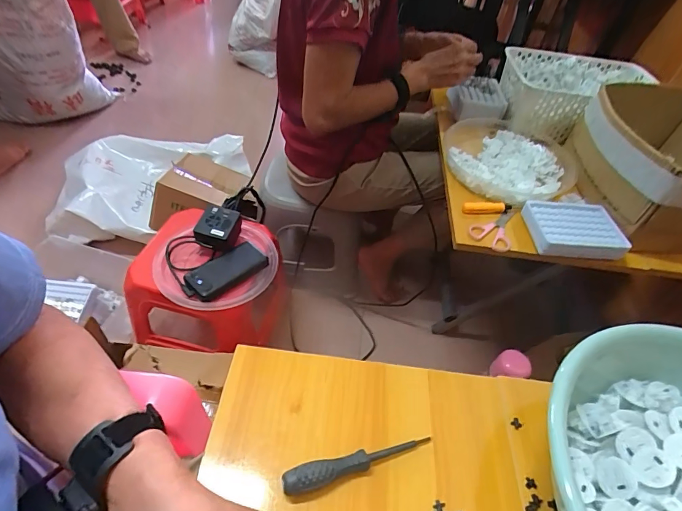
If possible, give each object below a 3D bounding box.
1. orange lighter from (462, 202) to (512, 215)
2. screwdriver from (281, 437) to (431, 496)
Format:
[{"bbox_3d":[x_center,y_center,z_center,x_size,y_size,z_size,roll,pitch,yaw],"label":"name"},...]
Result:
[{"bbox_3d":[0.237,-0.078,0.651,0.077,0.017,0.014,1,47,-5],"label":"orange lighter"},{"bbox_3d":[0.017,0.191,0.371,0.142,0.022,0.021,-10,49,-15],"label":"screwdriver"}]

